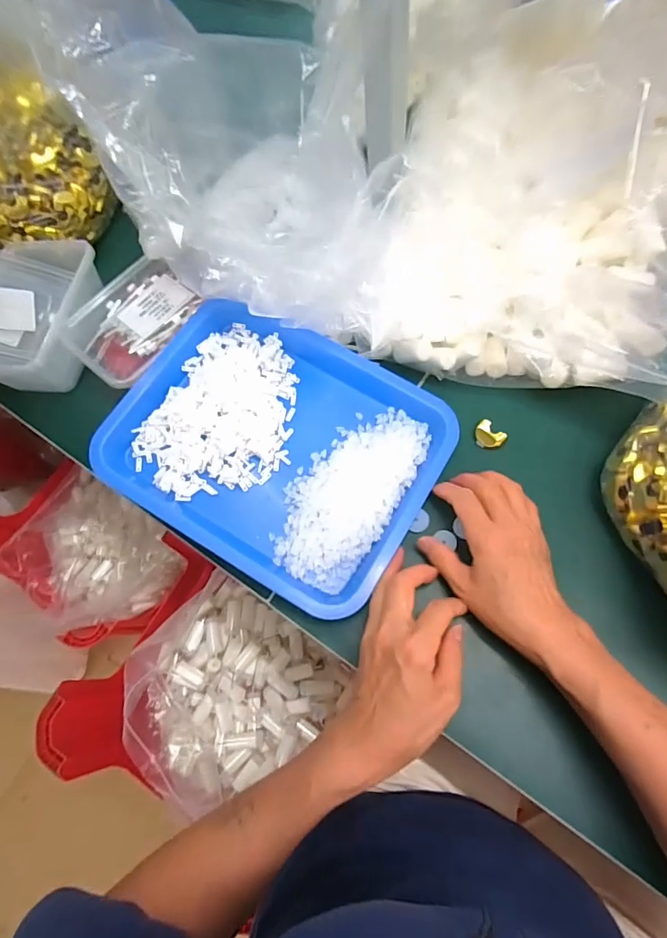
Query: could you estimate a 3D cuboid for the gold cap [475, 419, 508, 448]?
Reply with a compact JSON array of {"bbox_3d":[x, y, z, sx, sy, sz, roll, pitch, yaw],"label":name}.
[{"bbox_3d":[0.144,-0.031,0.436,0.027,0.016,0.019,40,76,16],"label":"gold cap"}]

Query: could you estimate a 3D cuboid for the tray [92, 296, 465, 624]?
[{"bbox_3d":[-0.052,-0.026,0.439,0.286,0.029,0.230,28,73,12],"label":"tray"}]

